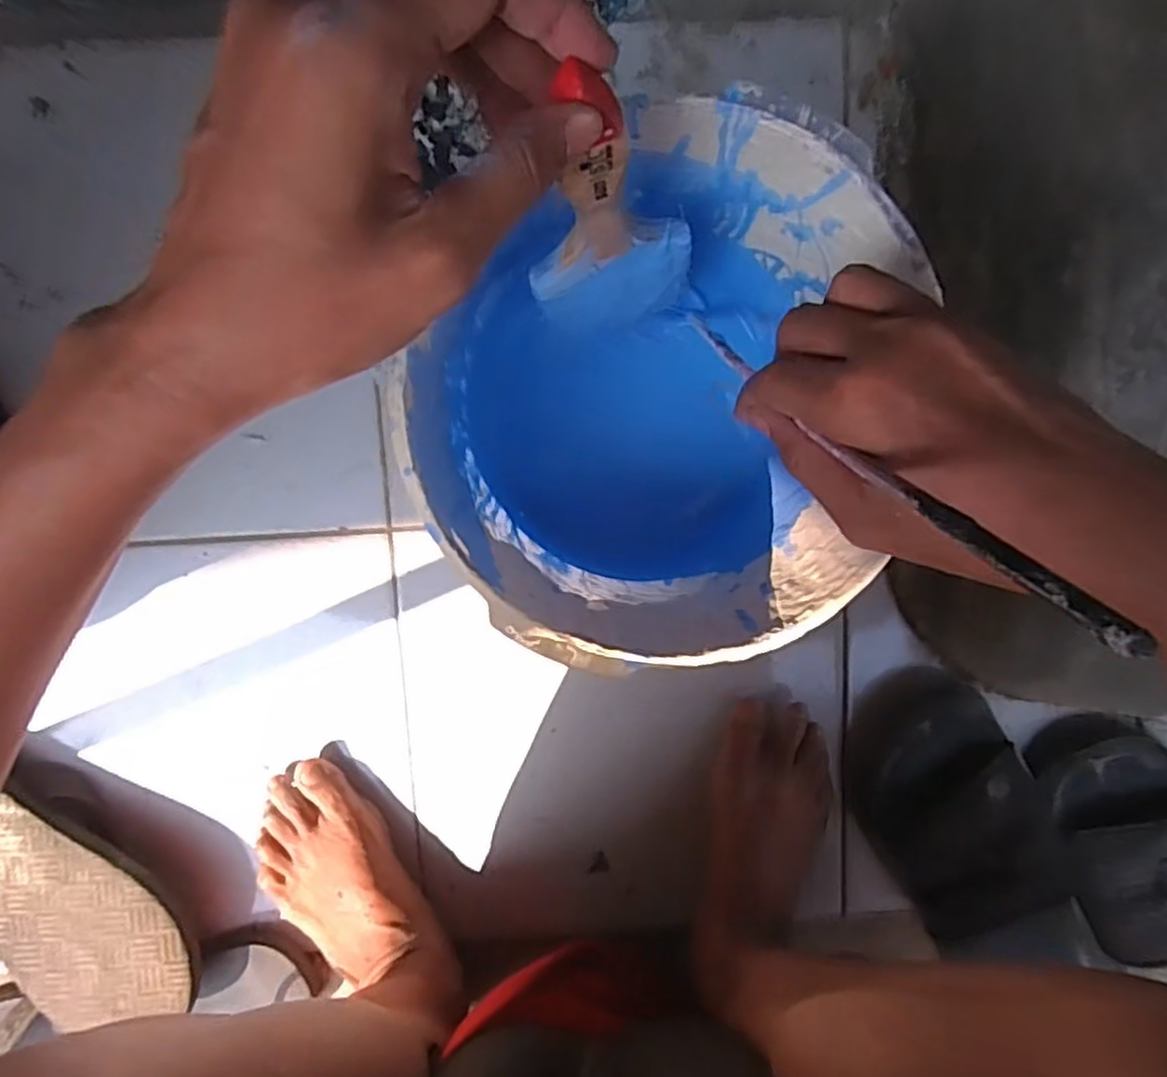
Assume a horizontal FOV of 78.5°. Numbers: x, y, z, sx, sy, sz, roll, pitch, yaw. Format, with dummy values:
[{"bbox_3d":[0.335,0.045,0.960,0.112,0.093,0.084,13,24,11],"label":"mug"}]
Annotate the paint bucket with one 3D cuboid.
[{"bbox_3d":[0.031,-0.063,0.364,0.197,0.201,0.212,8,97,-3],"label":"paint bucket"}]

